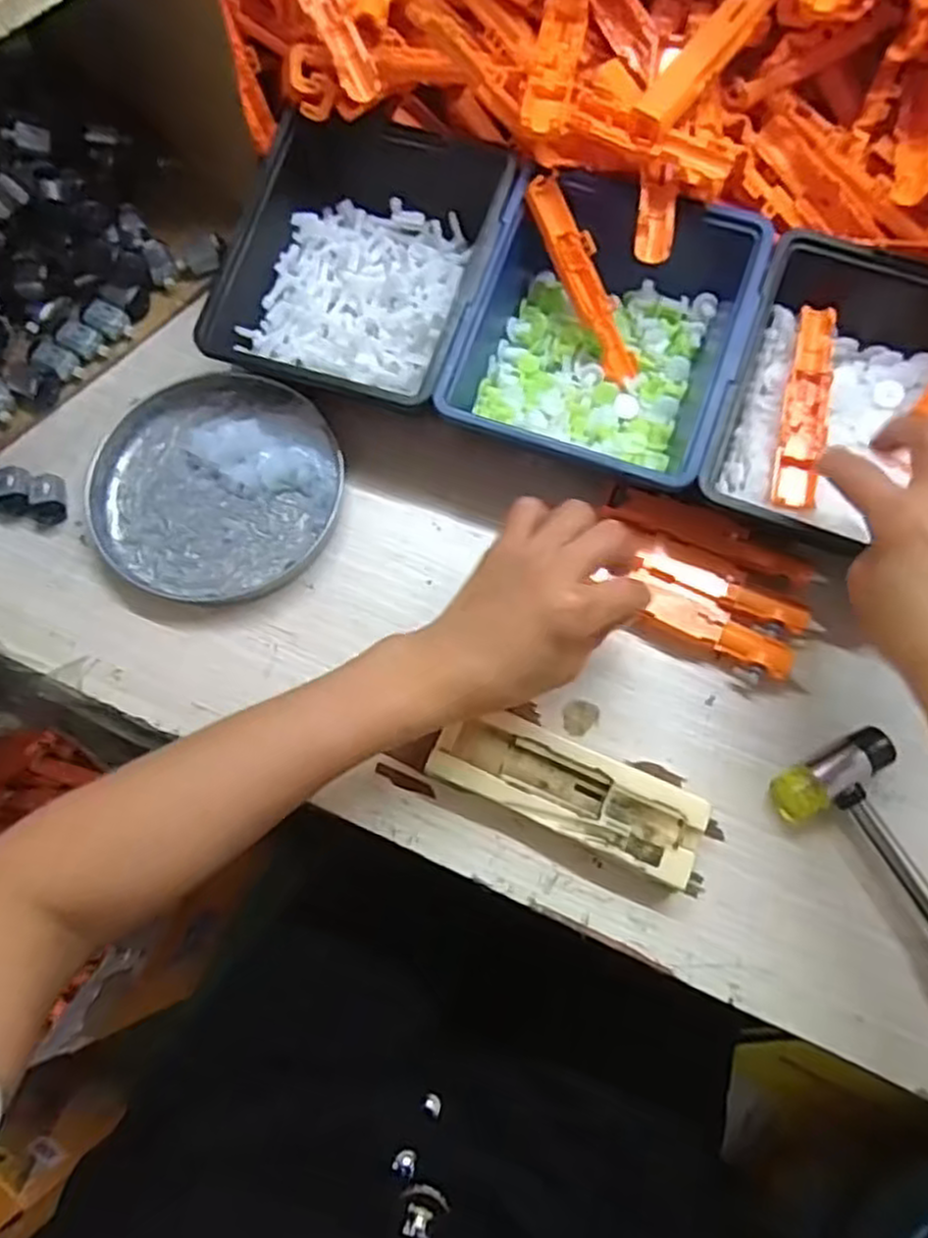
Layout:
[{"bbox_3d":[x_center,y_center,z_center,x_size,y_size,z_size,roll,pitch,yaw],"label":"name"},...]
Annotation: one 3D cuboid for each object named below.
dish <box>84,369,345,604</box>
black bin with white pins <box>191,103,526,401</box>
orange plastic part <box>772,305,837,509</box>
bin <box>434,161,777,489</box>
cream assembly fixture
[{"bbox_3d":[-0.146,-0.079,0.441,0.143,0.022,0.134,0,73,1],"label":"dish"},{"bbox_3d":[-0.058,-0.212,0.441,0.147,0.058,0.174,17,74,6],"label":"black bin with white pins"},{"bbox_3d":[0.190,-0.118,0.415,0.024,0.007,0.119,12,80,4],"label":"orange plastic part"},{"bbox_3d":[0.079,-0.163,0.420,0.145,0.054,0.170,20,75,6],"label":"bin"},{"bbox_3d":[0.053,0.088,0.383,0.135,0.023,0.046,24,75,8],"label":"cream assembly fixture"}]

